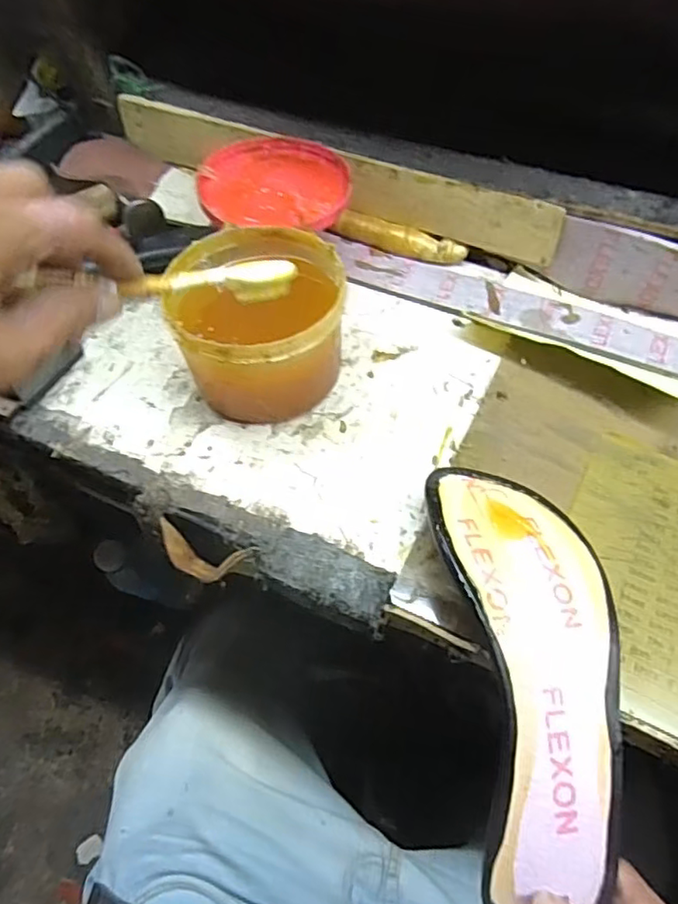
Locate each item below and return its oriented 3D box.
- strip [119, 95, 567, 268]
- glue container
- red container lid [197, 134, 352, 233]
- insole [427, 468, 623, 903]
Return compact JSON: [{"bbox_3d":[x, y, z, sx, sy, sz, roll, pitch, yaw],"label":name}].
[{"bbox_3d":[-0.018,-0.232,0.520,0.415,0.068,0.020,24,63,18],"label":"strip"},{"bbox_3d":[-0.052,-0.089,0.426,0.115,0.082,0.119,-8,58,0],"label":"glue container"},{"bbox_3d":[-0.050,-0.209,0.465,0.113,0.014,0.115,-3,59,4],"label":"red container lid"},{"bbox_3d":[0.105,0.112,0.316,0.085,0.048,0.224,-6,70,1],"label":"insole"}]

